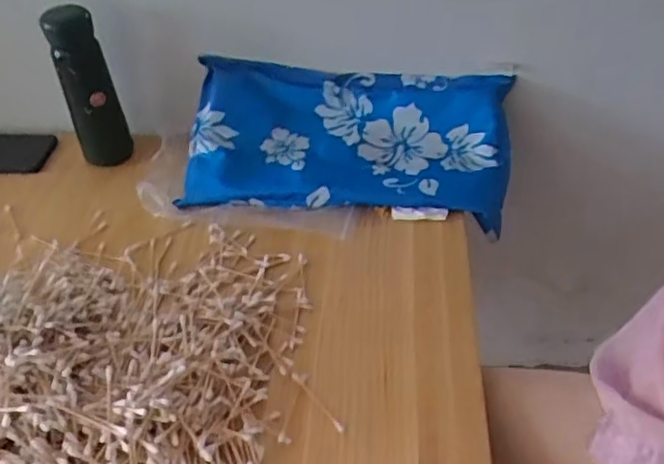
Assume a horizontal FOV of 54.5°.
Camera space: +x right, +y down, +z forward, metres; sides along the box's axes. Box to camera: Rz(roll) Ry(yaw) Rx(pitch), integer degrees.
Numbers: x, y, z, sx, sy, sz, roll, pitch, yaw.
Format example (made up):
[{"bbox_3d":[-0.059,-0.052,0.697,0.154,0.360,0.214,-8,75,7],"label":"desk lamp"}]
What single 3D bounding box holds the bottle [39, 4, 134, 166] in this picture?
[{"bbox_3d":[-0.276,-0.163,0.738,0.059,0.177,0.052,-20,44,-17],"label":"bottle"}]

